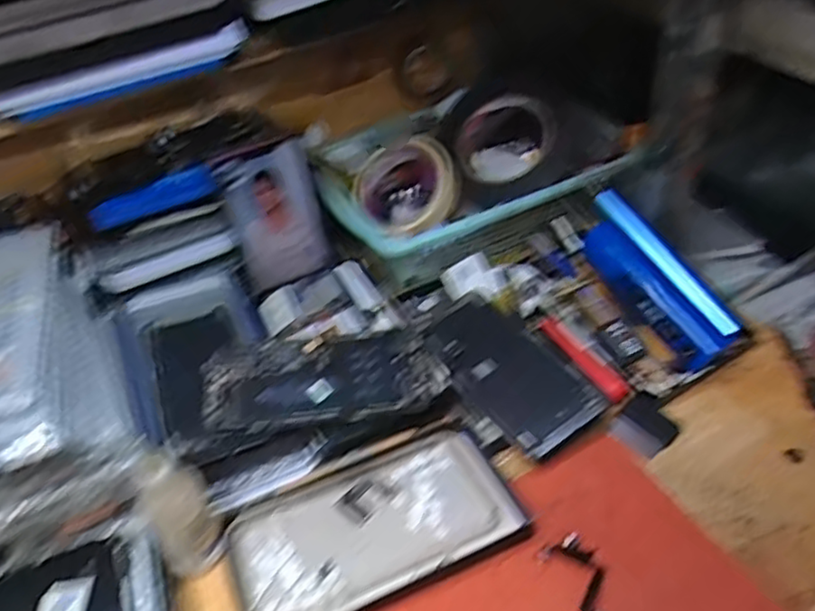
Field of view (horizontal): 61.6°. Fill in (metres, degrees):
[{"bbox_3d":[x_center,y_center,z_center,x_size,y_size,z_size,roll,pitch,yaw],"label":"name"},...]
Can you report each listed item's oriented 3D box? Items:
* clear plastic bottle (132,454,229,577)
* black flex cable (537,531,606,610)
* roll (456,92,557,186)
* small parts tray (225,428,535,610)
[{"bbox_3d":[-0.137,0.126,0.412,0.038,0.092,0.032,-27,45,-18],"label":"clear plastic bottle"},{"bbox_3d":[0.103,0.163,0.391,0.033,0.005,0.072,-13,37,-11],"label":"black flex cable"},{"bbox_3d":[0.087,-0.161,0.639,0.035,0.089,0.107,12,35,-44],"label":"roll"},{"bbox_3d":[-0.021,0.140,0.438,0.176,0.020,0.096,-20,44,-14],"label":"small parts tray"}]

